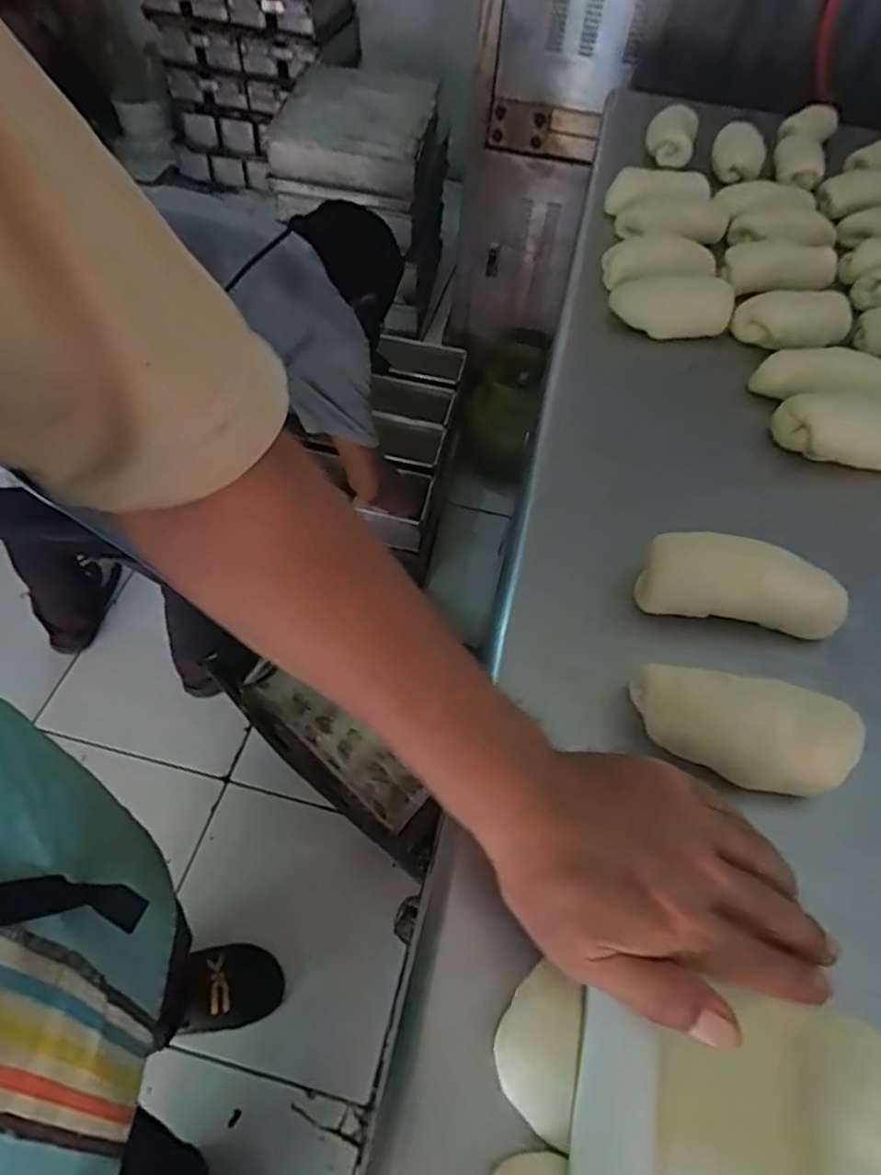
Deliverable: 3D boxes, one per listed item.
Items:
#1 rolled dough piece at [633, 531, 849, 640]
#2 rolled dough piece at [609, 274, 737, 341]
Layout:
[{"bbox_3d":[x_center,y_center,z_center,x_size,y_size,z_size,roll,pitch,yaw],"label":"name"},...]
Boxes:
[{"bbox_3d":[0.193,-0.002,0.443,0.126,0.045,0.044,8,54,2],"label":"rolled dough piece"},{"bbox_3d":[0.219,-0.268,0.649,0.113,0.035,0.054,5,53,0],"label":"rolled dough piece"}]

